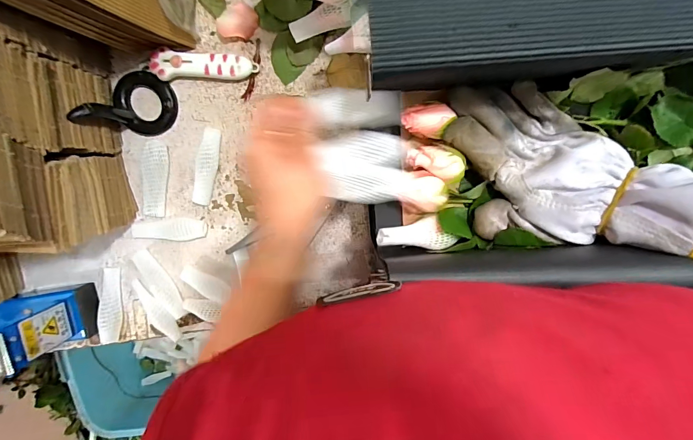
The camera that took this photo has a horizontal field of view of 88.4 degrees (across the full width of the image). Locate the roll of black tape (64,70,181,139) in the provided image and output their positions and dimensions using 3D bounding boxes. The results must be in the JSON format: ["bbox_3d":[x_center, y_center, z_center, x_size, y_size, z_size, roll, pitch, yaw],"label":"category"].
[{"bbox_3d":[-0.225,-0.125,0.370,0.066,0.069,0.068,11,98,-3],"label":"roll of black tape"}]

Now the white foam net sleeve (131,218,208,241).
[{"bbox_3d":[-0.206,0.012,0.412,0.086,0.013,0.025,-5,99,0],"label":"white foam net sleeve"}]

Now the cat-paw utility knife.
[{"bbox_3d":[-0.158,-0.169,0.397,0.113,0.017,0.032,4,99,-2],"label":"cat-paw utility knife"}]

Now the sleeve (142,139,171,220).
[{"bbox_3d":[-0.217,-0.045,0.403,0.026,0.019,0.086,11,98,-3],"label":"sleeve"}]

